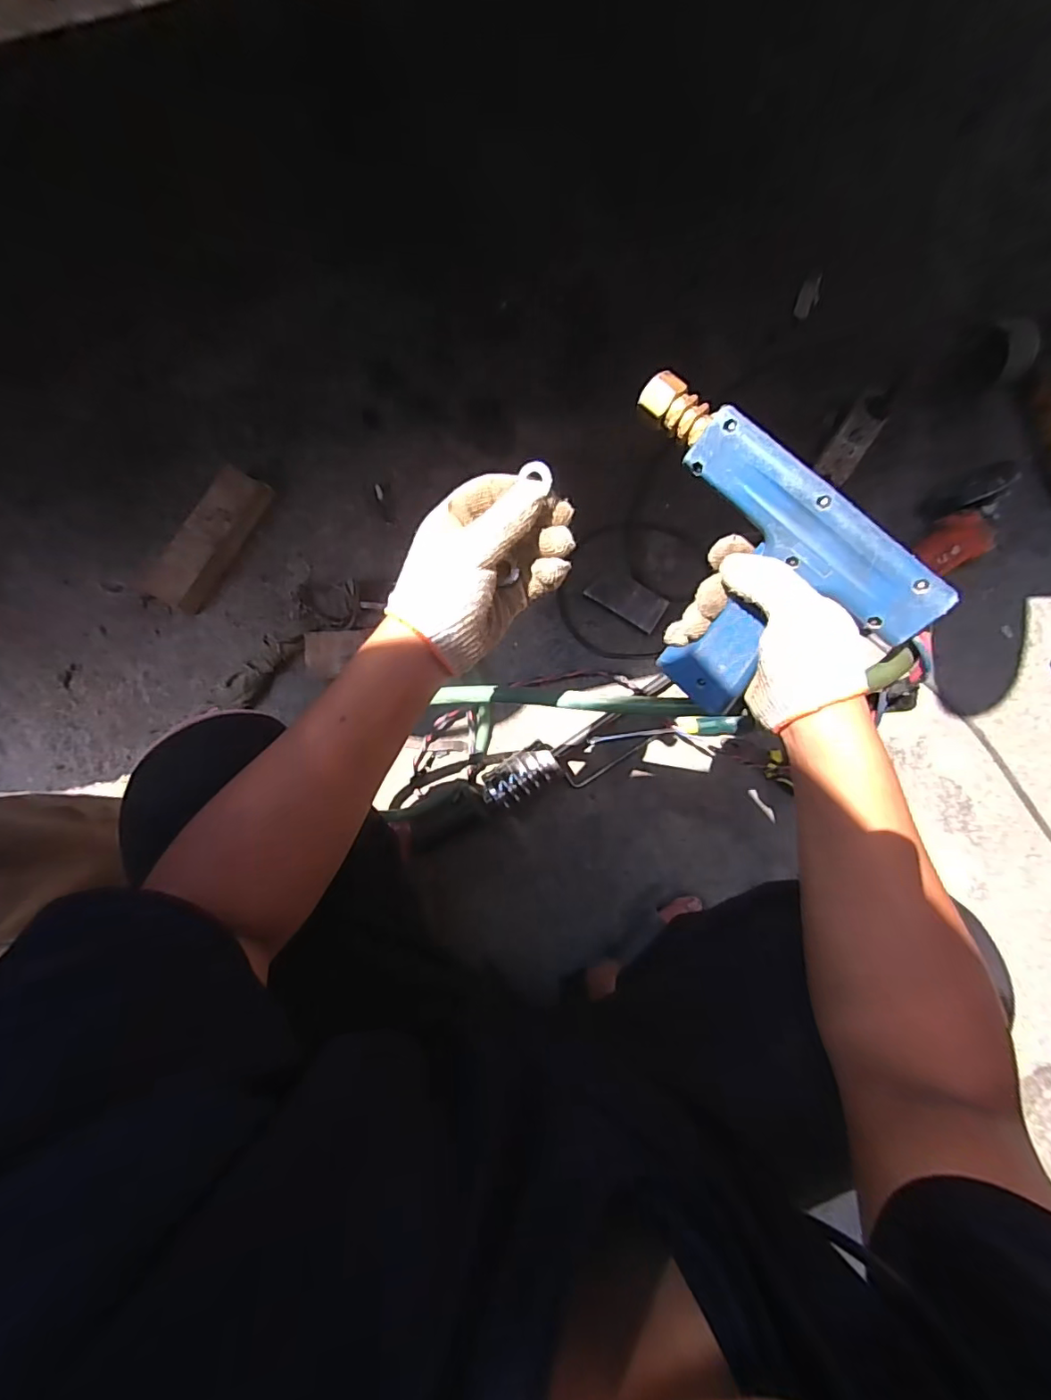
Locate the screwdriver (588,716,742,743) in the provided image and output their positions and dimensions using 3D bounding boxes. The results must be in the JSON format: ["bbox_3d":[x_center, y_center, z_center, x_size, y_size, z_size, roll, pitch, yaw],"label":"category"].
[{"bbox_3d":[0.200,0.044,0.775,0.209,0.036,0.029,-8,87,19],"label":"screwdriver"}]

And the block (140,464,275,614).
[{"bbox_3d":[-0.466,-0.236,0.790,0.080,0.050,0.230,36,85,4],"label":"block"}]

